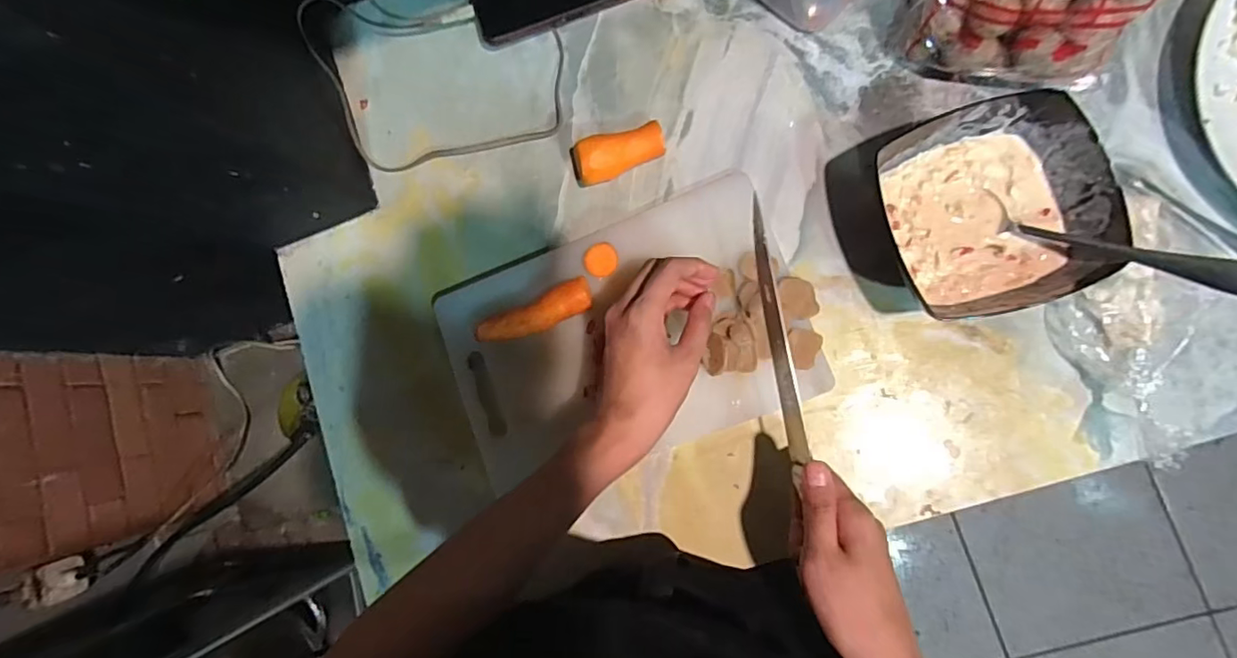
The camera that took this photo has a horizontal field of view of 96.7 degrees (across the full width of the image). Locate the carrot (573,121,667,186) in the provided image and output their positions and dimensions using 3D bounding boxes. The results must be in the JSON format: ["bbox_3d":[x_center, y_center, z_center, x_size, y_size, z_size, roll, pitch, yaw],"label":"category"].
[{"bbox_3d":[-0.001,-0.143,0.459,0.080,0.037,0.039,-11,85,9],"label":"carrot"}]

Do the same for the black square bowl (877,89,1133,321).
[{"bbox_3d":[0.266,-0.084,0.399,0.126,0.061,0.141,-13,85,8],"label":"black square bowl"}]

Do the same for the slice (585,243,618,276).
[{"bbox_3d":[-0.015,-0.058,0.459,0.027,0.004,0.027,0,94,3],"label":"slice"}]

